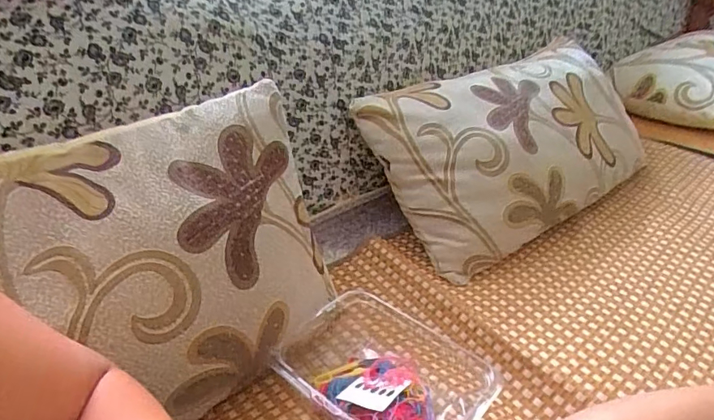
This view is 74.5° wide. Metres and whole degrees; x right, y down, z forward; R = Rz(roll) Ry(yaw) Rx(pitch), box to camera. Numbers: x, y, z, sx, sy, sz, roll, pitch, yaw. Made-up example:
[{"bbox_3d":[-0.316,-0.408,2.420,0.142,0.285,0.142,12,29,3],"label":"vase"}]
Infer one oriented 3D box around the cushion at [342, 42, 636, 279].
[{"bbox_3d":[0.312,-0.141,0.890,0.612,0.120,0.345,-27,79,-28],"label":"cushion"}]

